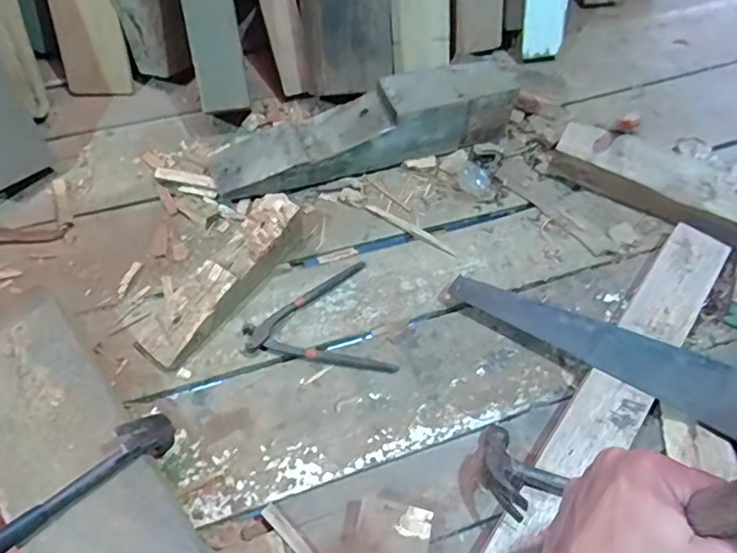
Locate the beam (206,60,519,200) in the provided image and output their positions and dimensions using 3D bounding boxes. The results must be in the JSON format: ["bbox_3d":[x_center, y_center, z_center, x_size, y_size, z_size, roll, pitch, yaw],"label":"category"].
[{"bbox_3d":[-0.001,-0.249,0.947,0.523,0.124,0.102,-15,60,-12],"label":"beam"}]

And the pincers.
[{"bbox_3d":[-0.080,0.064,0.791,0.196,0.038,0.184,-11,59,-10],"label":"pincers"}]

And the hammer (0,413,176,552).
[{"bbox_3d":[-0.343,0.251,0.566,0.314,0.092,0.029,-36,66,-22],"label":"hammer"}]

